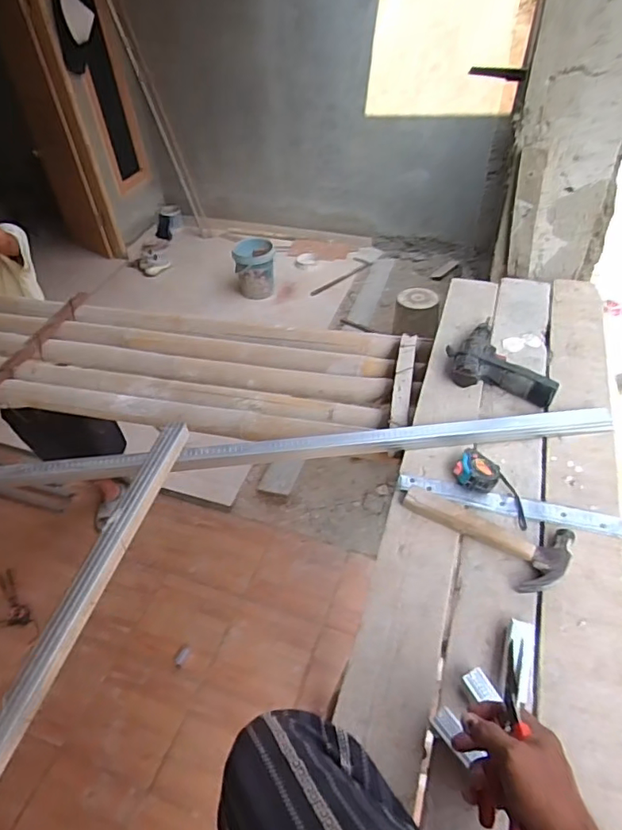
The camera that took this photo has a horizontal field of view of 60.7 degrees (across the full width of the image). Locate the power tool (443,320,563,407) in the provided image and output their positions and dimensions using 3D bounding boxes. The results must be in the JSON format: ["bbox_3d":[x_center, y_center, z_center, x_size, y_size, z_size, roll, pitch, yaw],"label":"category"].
[{"bbox_3d":[0.395,-0.119,1.080,0.213,0.059,0.197,17,49,20],"label":"power tool"}]

